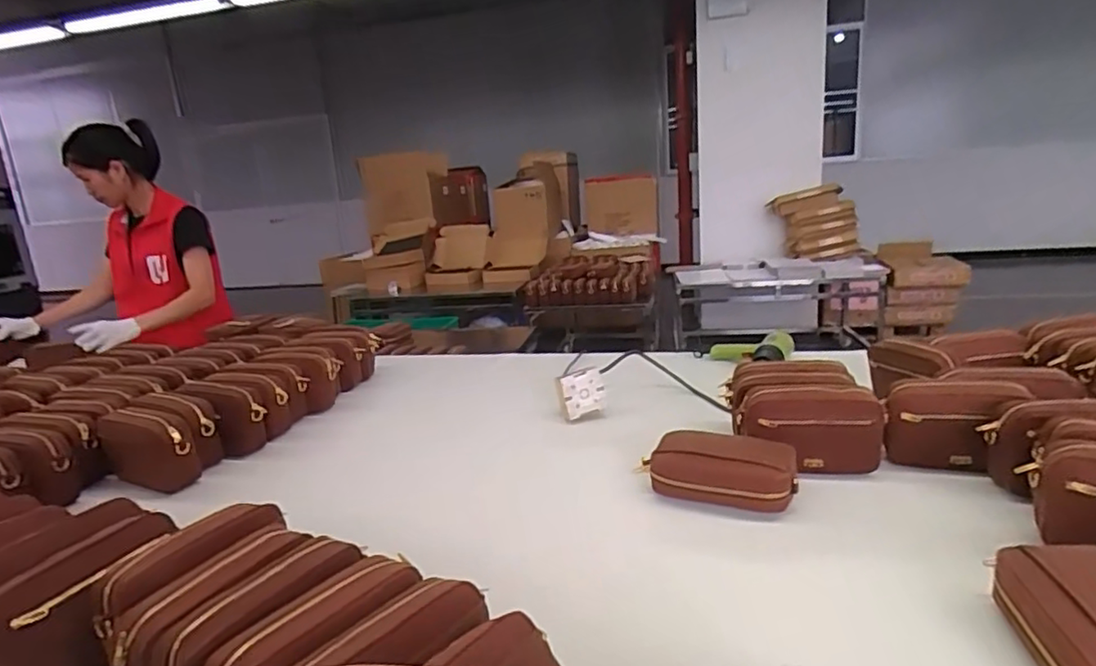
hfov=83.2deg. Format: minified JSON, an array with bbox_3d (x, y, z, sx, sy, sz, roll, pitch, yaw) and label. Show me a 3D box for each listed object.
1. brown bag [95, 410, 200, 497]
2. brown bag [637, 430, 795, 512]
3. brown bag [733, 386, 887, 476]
[{"bbox_3d":[-0.675,0.207,1.063,0.177,0.138,0.062,0,15,16],"label":"brown bag"},{"bbox_3d":[0.243,0.197,0.884,0.208,0.065,0.119,0,15,18],"label":"brown bag"},{"bbox_3d":[0.390,0.145,0.928,0.200,0.124,0.064,-1,15,12],"label":"brown bag"}]

